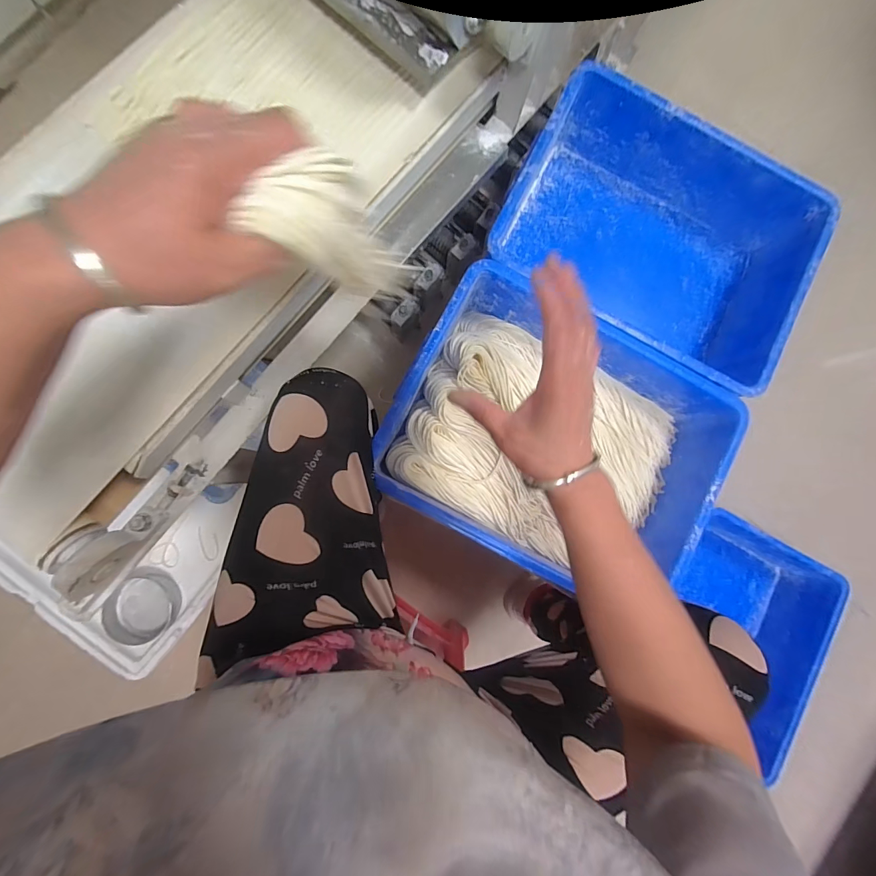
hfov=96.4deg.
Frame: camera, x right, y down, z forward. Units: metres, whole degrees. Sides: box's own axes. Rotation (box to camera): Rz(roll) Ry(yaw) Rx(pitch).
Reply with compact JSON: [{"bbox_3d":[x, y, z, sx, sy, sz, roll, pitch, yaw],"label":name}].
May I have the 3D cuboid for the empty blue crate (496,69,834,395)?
[{"bbox_3d":[0.315,-0.283,0.595,0.424,0.133,0.320,28,84,-3],"label":"empty blue crate"}]

